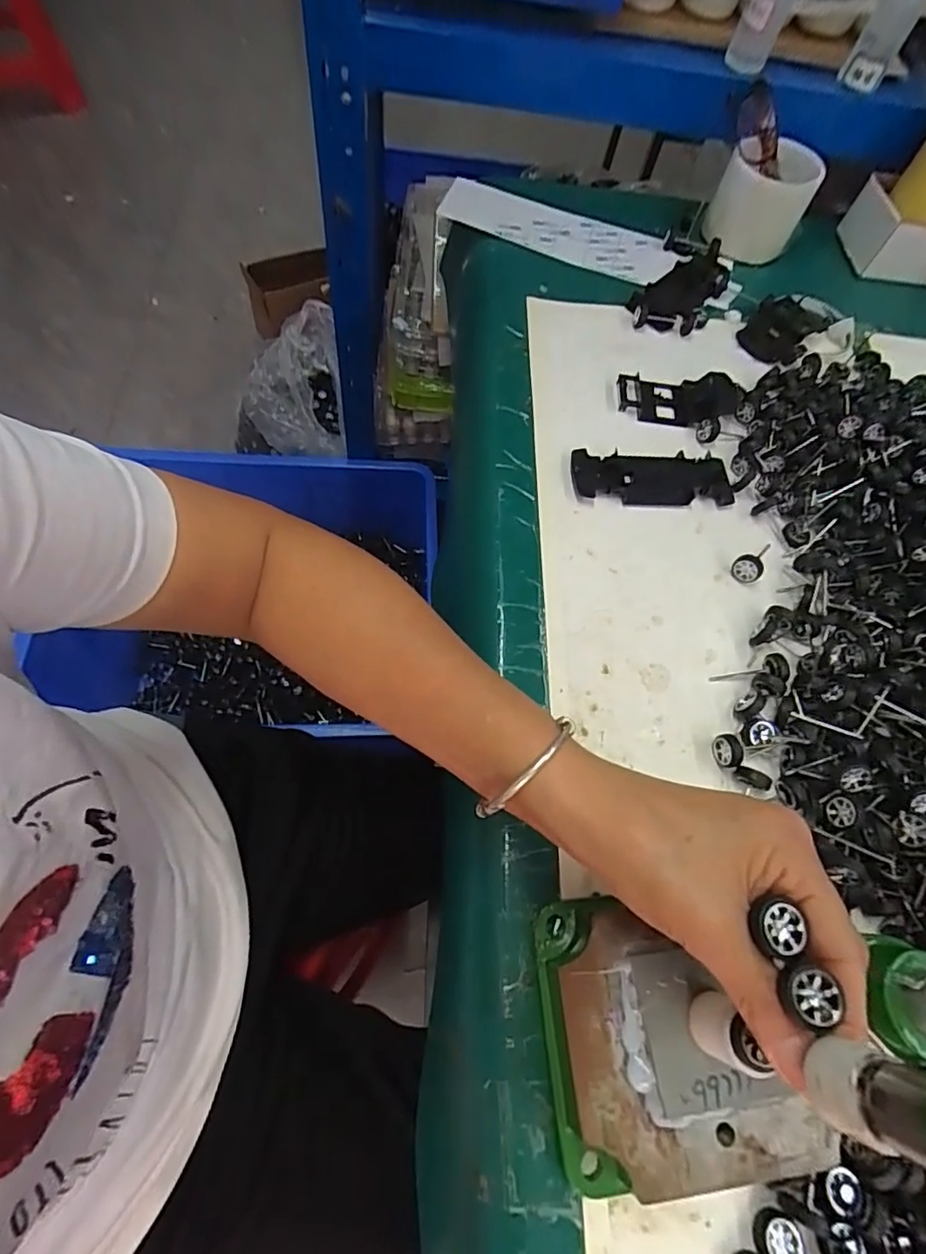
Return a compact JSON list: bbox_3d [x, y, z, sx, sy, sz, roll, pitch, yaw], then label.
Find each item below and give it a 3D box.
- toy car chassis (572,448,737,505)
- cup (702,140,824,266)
[{"bbox_3d":[0.146,-0.116,0.433,0.125,0.012,0.046,-1,65,-8],"label":"toy car chassis"},{"bbox_3d":[0.286,-0.411,0.546,0.086,0.079,0.081,29,65,8],"label":"cup"}]

